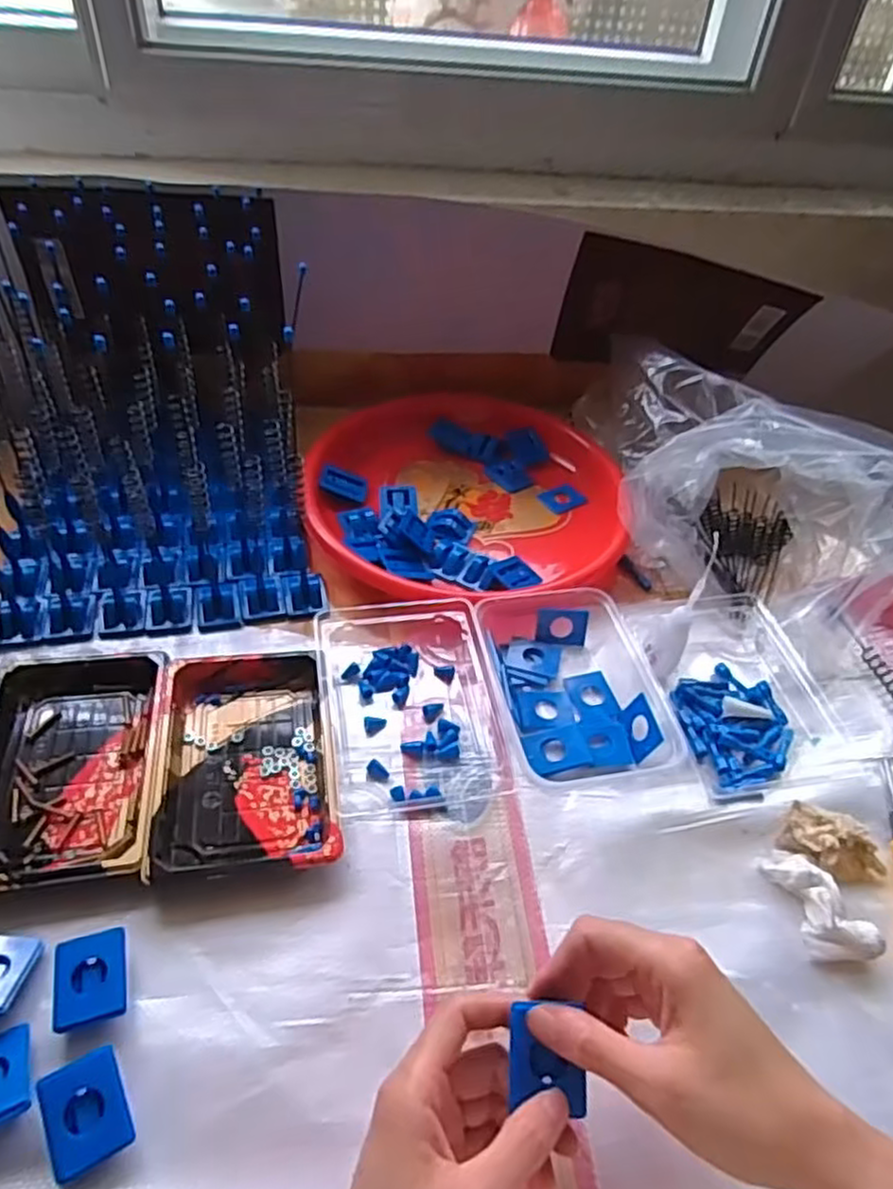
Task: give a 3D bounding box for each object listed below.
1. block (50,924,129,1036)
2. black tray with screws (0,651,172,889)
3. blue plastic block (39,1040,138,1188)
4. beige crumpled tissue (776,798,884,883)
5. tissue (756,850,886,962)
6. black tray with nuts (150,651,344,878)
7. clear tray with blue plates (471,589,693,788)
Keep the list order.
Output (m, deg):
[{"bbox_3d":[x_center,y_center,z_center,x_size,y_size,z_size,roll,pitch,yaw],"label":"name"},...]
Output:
[{"bbox_3d":[-0.185,0.200,0.377,0.035,0.012,0.044,-9,48,-15],"label":"block"},{"bbox_3d":[-0.242,0.100,0.463,0.115,0.020,0.172,-4,47,-10],"label":"black tray with screws"},{"bbox_3d":[-0.166,0.240,0.336,0.033,0.016,0.043,-18,51,-22],"label":"blue plastic block"},{"bbox_3d":[0.247,0.159,0.457,0.063,0.025,0.037,25,49,16],"label":"beige crumpled tissue"},{"bbox_3d":[0.222,0.182,0.431,0.035,0.025,0.069,-7,48,-13],"label":"tissue"},{"bbox_3d":[-0.129,0.104,0.474,0.106,0.024,0.162,-5,47,-11],"label":"black tray with nuts"},{"bbox_3d":[0.093,0.063,0.530,0.118,0.034,0.151,-7,48,-13],"label":"clear tray with blue plates"}]

